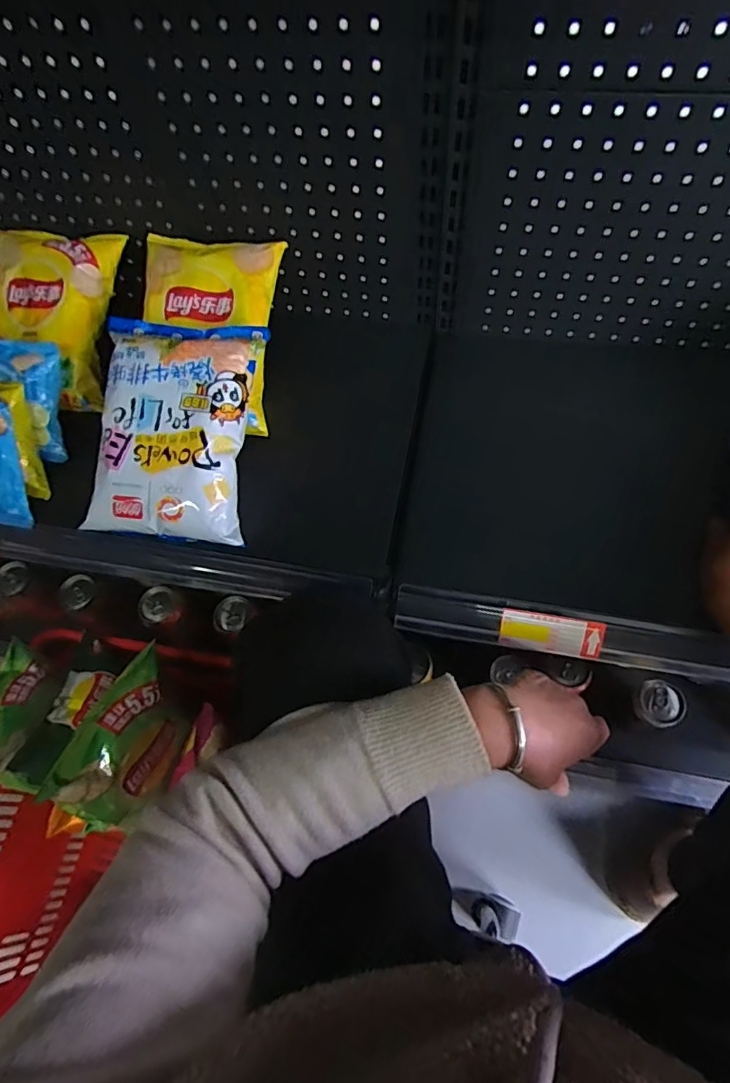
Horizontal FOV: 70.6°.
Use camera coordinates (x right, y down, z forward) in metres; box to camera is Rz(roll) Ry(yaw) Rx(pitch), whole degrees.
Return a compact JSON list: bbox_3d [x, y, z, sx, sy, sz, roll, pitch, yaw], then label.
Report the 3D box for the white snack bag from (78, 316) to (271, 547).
[{"bbox_3d":[-0.196,-0.118,0.528,0.163,0.059,0.226,7,87,-2],"label":"white snack bag"}]

